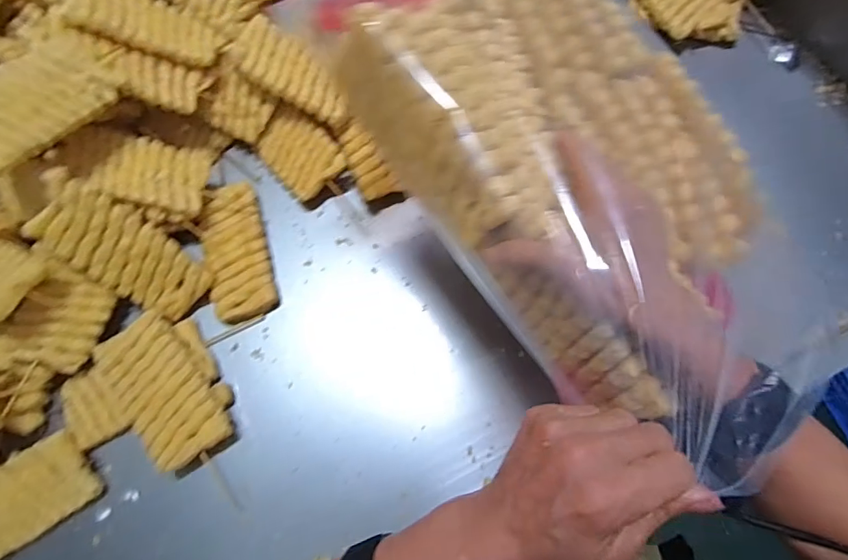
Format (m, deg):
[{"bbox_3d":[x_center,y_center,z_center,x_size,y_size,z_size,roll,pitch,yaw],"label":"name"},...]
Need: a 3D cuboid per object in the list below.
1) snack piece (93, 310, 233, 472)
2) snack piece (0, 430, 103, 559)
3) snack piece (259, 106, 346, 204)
[{"bbox_3d":[-0.267,0.112,0.483,0.077,0.015,0.151,-36,78,-18],"label":"snack piece"},{"bbox_3d":[-0.402,0.220,0.456,0.146,0.018,0.079,-29,98,-8],"label":"snack piece"},{"bbox_3d":[-0.149,-0.154,0.562,0.106,0.011,0.079,45,106,10],"label":"snack piece"}]

